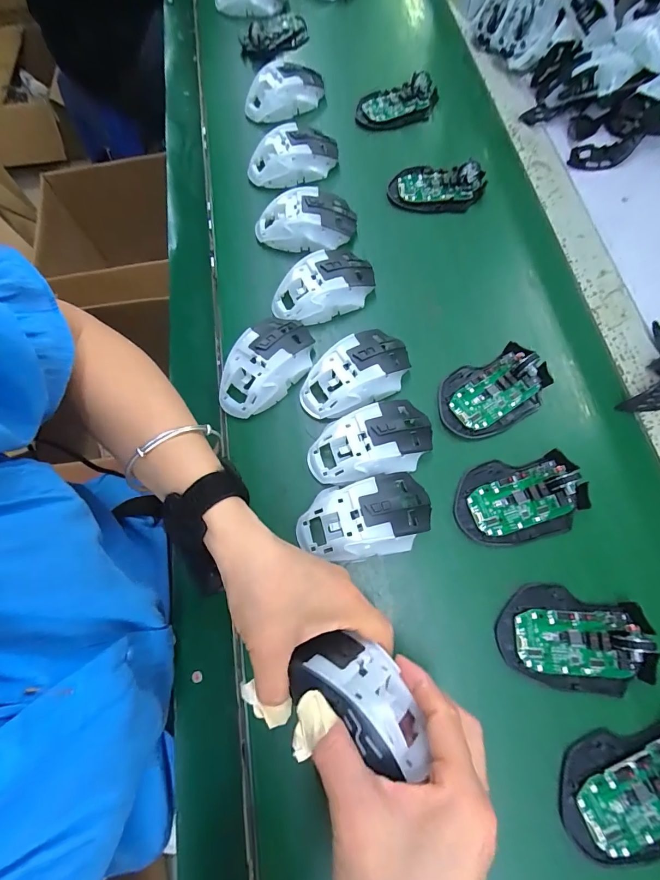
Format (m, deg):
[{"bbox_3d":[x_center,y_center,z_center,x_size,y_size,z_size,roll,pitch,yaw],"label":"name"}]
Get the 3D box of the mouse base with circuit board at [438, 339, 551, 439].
[{"bbox_3d":[0.162,-0.050,0.376,0.112,0.026,0.072,-24,72,-8],"label":"mouse base with circuit board"}]

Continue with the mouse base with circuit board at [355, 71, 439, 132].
[{"bbox_3d":[0.093,-0.453,0.523,0.114,0.020,0.062,-15,71,-4],"label":"mouse base with circuit board"}]

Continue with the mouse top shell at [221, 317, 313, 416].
[{"bbox_3d":[-0.063,-0.074,0.384,0.061,0.032,0.111,33,74,12],"label":"mouse top shell"}]

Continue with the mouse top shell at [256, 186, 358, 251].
[{"bbox_3d":[-0.029,-0.252,0.446,0.110,0.034,0.057,10,71,4],"label":"mouse top shell"}]

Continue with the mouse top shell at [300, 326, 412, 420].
[{"bbox_3d":[0.026,-0.063,0.379,0.111,0.033,0.063,-35,73,-11],"label":"mouse top shell"}]

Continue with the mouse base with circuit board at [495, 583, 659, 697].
[{"bbox_3d":[0.195,0.155,0.302,0.112,0.028,0.072,8,70,4],"label":"mouse base with circuit board"}]

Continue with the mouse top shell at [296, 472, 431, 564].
[{"bbox_3d":[0.029,0.068,0.332,0.113,0.034,0.063,-14,71,-4],"label":"mouse top shell"}]

